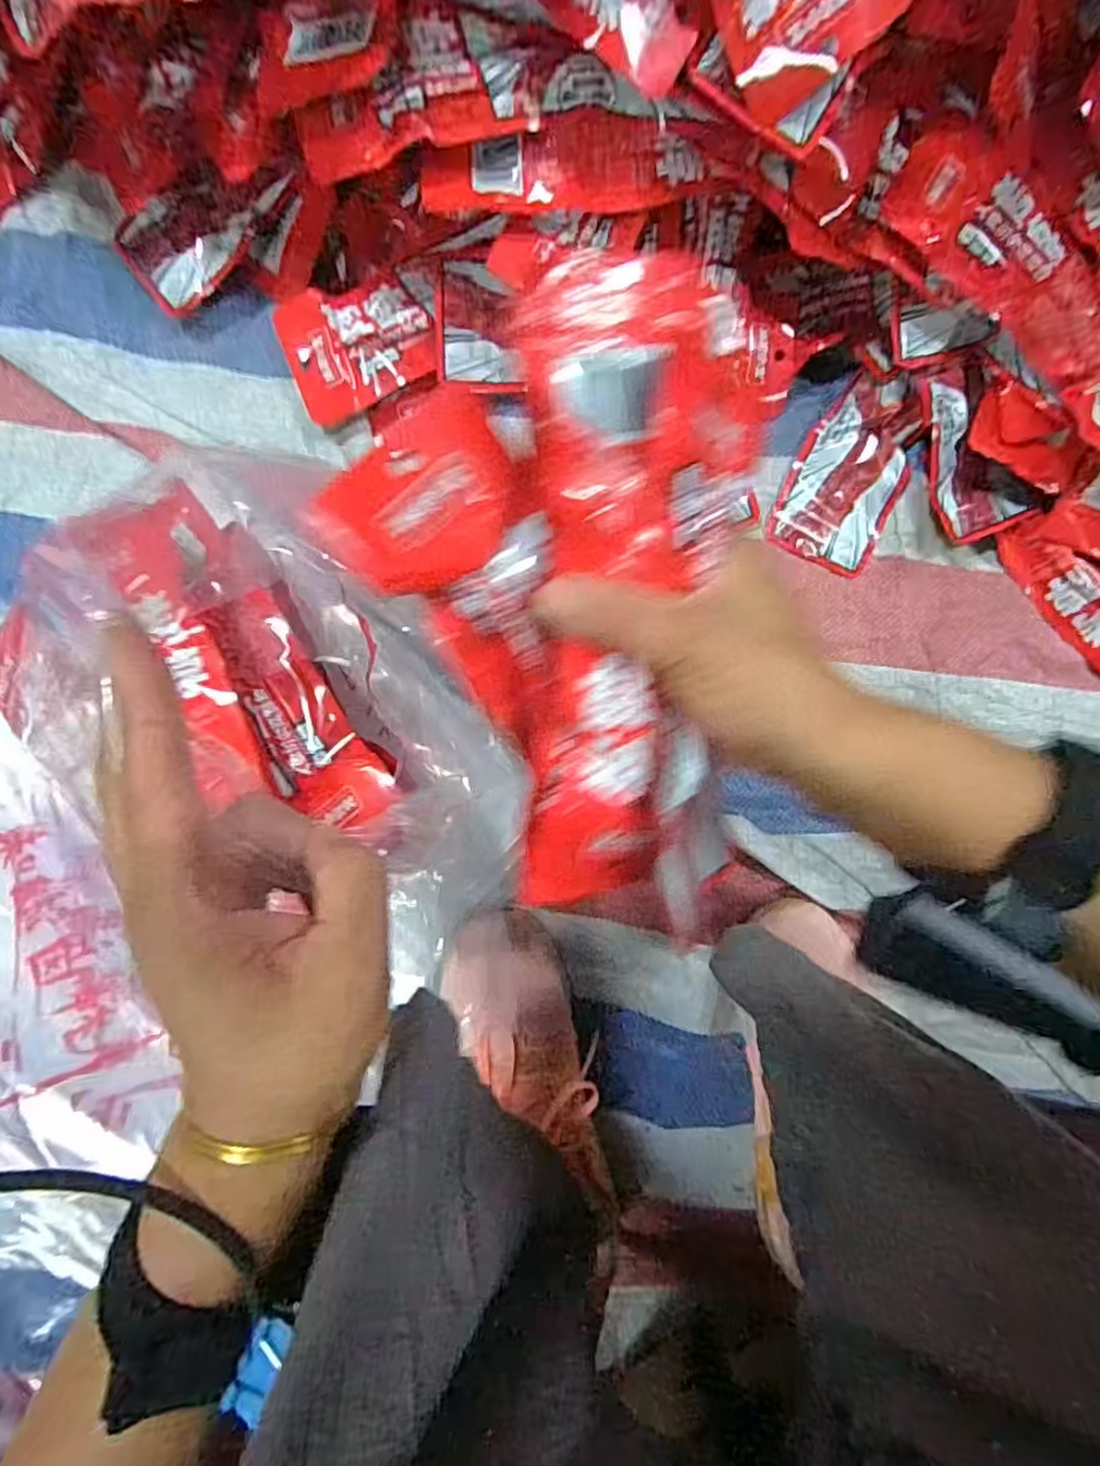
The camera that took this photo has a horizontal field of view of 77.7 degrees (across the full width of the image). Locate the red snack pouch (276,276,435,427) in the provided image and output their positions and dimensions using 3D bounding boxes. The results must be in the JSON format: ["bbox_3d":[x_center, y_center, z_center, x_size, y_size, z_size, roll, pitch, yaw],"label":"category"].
[{"bbox_3d":[-0.130,-0.263,0.466,0.095,0.031,0.078,-25,91,-2],"label":"red snack pouch"}]

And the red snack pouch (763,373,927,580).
[{"bbox_3d":[0.213,-0.181,0.484,0.075,0.020,0.120,24,89,-2],"label":"red snack pouch"}]

